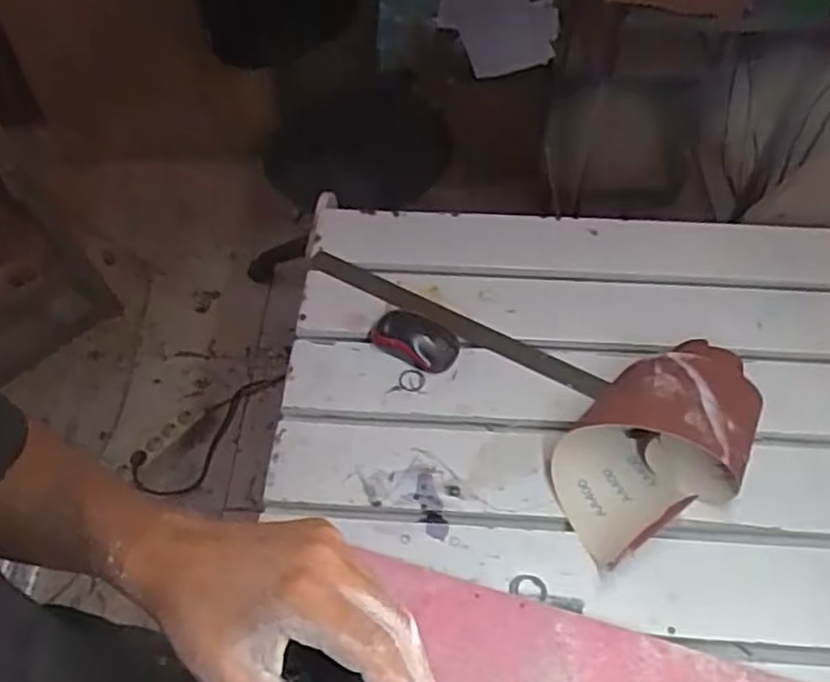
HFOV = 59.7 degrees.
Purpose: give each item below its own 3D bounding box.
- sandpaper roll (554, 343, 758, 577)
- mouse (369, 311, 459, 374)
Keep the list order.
[{"bbox_3d":[0.233,0.095,0.678,0.211,0.102,0.135,-24,58,-17],"label":"sandpaper roll"},{"bbox_3d":[0.001,-0.001,0.802,0.099,0.032,0.054,21,57,15],"label":"mouse"}]

